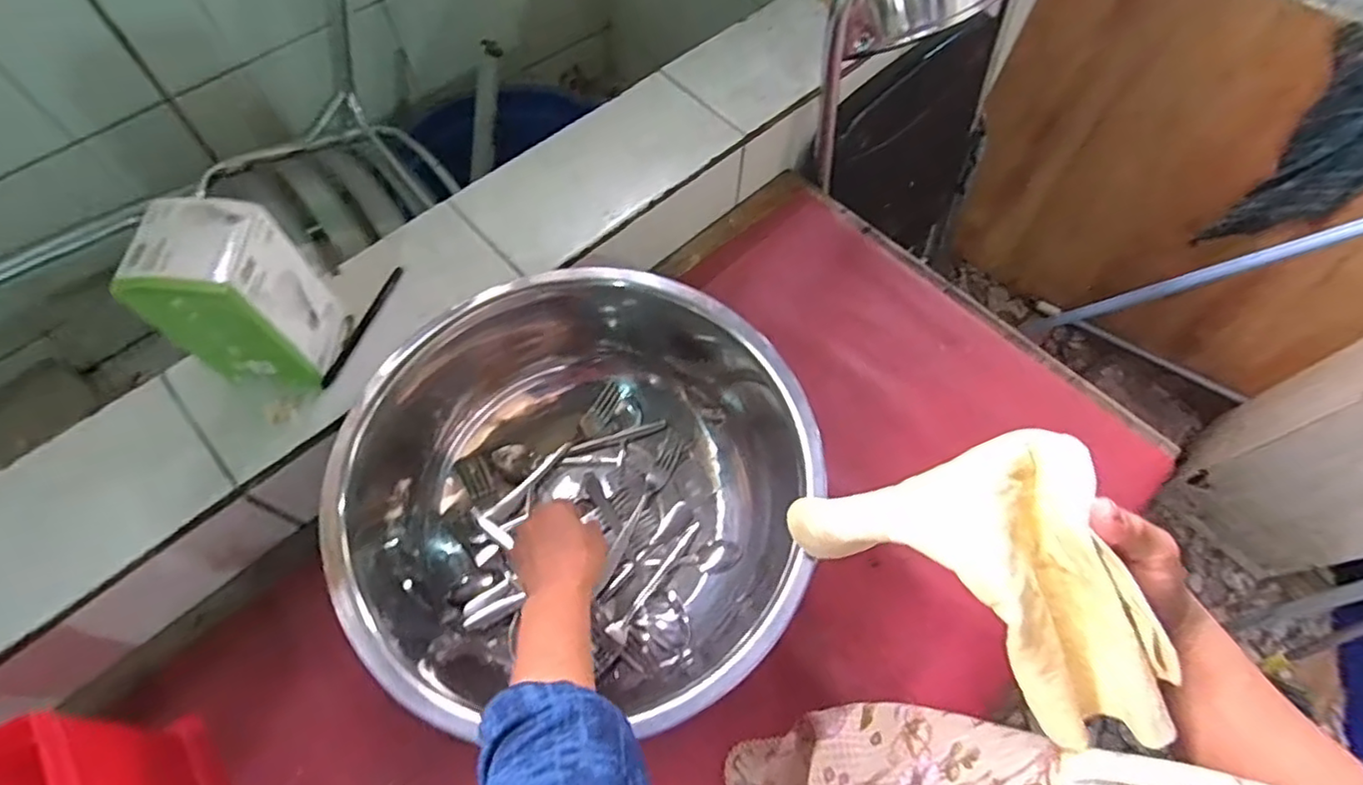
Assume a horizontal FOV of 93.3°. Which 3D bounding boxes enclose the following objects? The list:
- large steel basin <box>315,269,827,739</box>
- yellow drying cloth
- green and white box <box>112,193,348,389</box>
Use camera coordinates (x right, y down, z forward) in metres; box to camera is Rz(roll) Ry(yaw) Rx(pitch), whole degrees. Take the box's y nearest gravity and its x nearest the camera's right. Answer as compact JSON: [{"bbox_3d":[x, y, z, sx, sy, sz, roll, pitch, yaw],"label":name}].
[{"bbox_3d":[-0.084,0.080,0.569,0.363,0.150,0.333,1,64,-2],"label":"large steel basin"},{"bbox_3d":[0.168,0.099,0.361,0.187,0.153,0.086,41,70,16],"label":"yellow drying cloth"},{"bbox_3d":[-0.351,-0.074,0.517,0.077,0.145,0.090,2,64,-1],"label":"green and white box"}]

